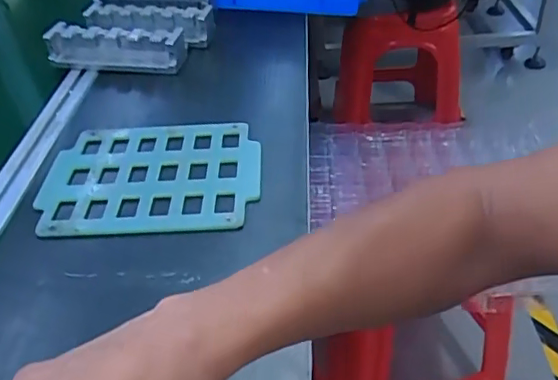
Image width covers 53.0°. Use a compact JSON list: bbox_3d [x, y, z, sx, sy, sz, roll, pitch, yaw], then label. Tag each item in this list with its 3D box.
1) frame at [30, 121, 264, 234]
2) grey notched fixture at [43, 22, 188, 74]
[{"bbox_3d":[-0.133,-0.018,0.594,0.223,0.006,0.180,-3,39,1],"label":"frame"},{"bbox_3d":[-0.229,-0.203,0.791,0.192,0.052,0.058,3,40,9],"label":"grey notched fixture"}]

